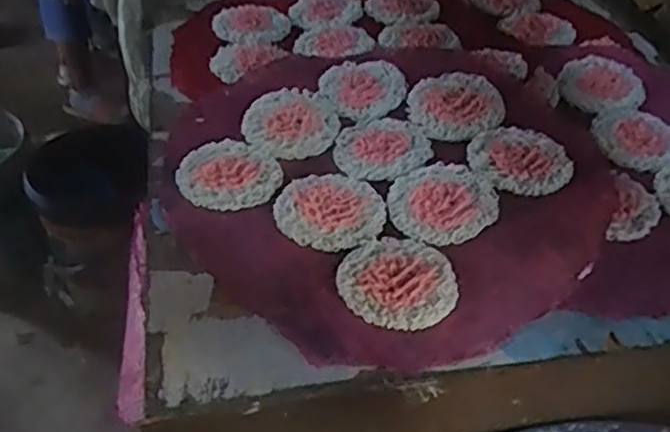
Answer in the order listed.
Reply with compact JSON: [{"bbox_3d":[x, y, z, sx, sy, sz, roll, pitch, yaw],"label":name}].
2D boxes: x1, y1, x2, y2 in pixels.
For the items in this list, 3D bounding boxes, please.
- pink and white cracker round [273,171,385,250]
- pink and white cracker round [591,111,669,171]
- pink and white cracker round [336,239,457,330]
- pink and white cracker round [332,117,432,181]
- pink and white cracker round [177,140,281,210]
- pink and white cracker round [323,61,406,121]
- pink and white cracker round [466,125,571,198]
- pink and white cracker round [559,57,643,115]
[{"bbox_3d":[-0.003,-0.007,0.535,0.079,0.008,0.078,10,45,6],"label":"pink and white cracker round"},{"bbox_3d":[0.263,-0.067,0.614,0.072,0.005,0.077,2,45,-2],"label":"pink and white cracker round"},{"bbox_3d":[0.043,0.043,0.480,0.075,0.006,0.078,2,45,-2],"label":"pink and white cracker round"},{"bbox_3d":[0.040,-0.056,0.593,0.079,0.011,0.077,2,45,-2],"label":"pink and white cracker round"},{"bbox_3d":[-0.083,-0.036,0.559,0.077,0.012,0.070,2,45,-2],"label":"pink and white cracker round"},{"bbox_3d":[0.025,-0.118,0.648,0.073,0.007,0.084,-1,45,-5],"label":"pink and white cracker round"},{"bbox_3d":[0.149,-0.047,0.574,0.081,0.004,0.075,2,45,-2],"label":"pink and white cracker round"},{"bbox_3d":[0.255,-0.125,0.677,0.077,0.010,0.083,2,45,-2],"label":"pink and white cracker round"}]

